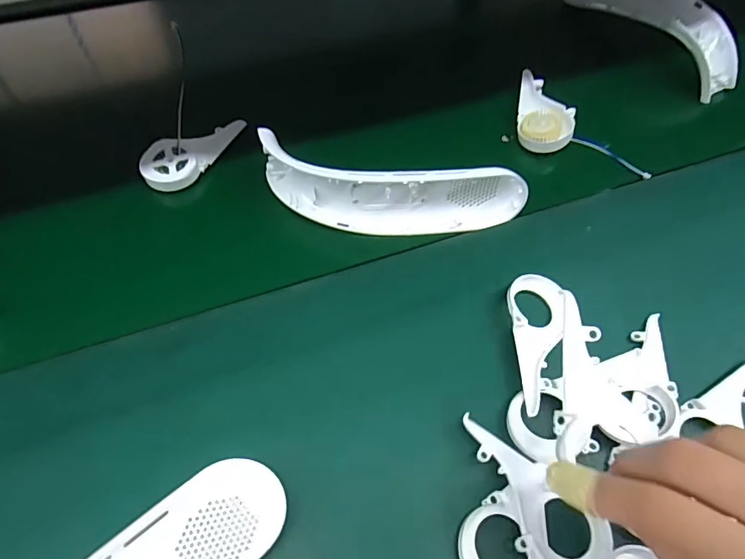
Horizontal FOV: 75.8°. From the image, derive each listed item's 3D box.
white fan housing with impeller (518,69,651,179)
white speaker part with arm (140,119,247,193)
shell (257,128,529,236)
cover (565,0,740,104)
[{"bbox_3d":[0.164,-0.127,0.408,0.055,0.025,0.138,-32,65,-18],"label":"white fan housing with impeller"},{"bbox_3d":[-0.146,-0.109,0.389,0.040,0.016,0.093,27,63,14],"label":"white speaker part with arm"},{"bbox_3d":[0.012,-0.068,0.348,0.194,0.040,0.048,10,60,4],"label":"shell"},{"bbox_3d":[0.279,-0.259,0.477,0.063,0.042,0.194,-32,65,-18],"label":"cover"}]

